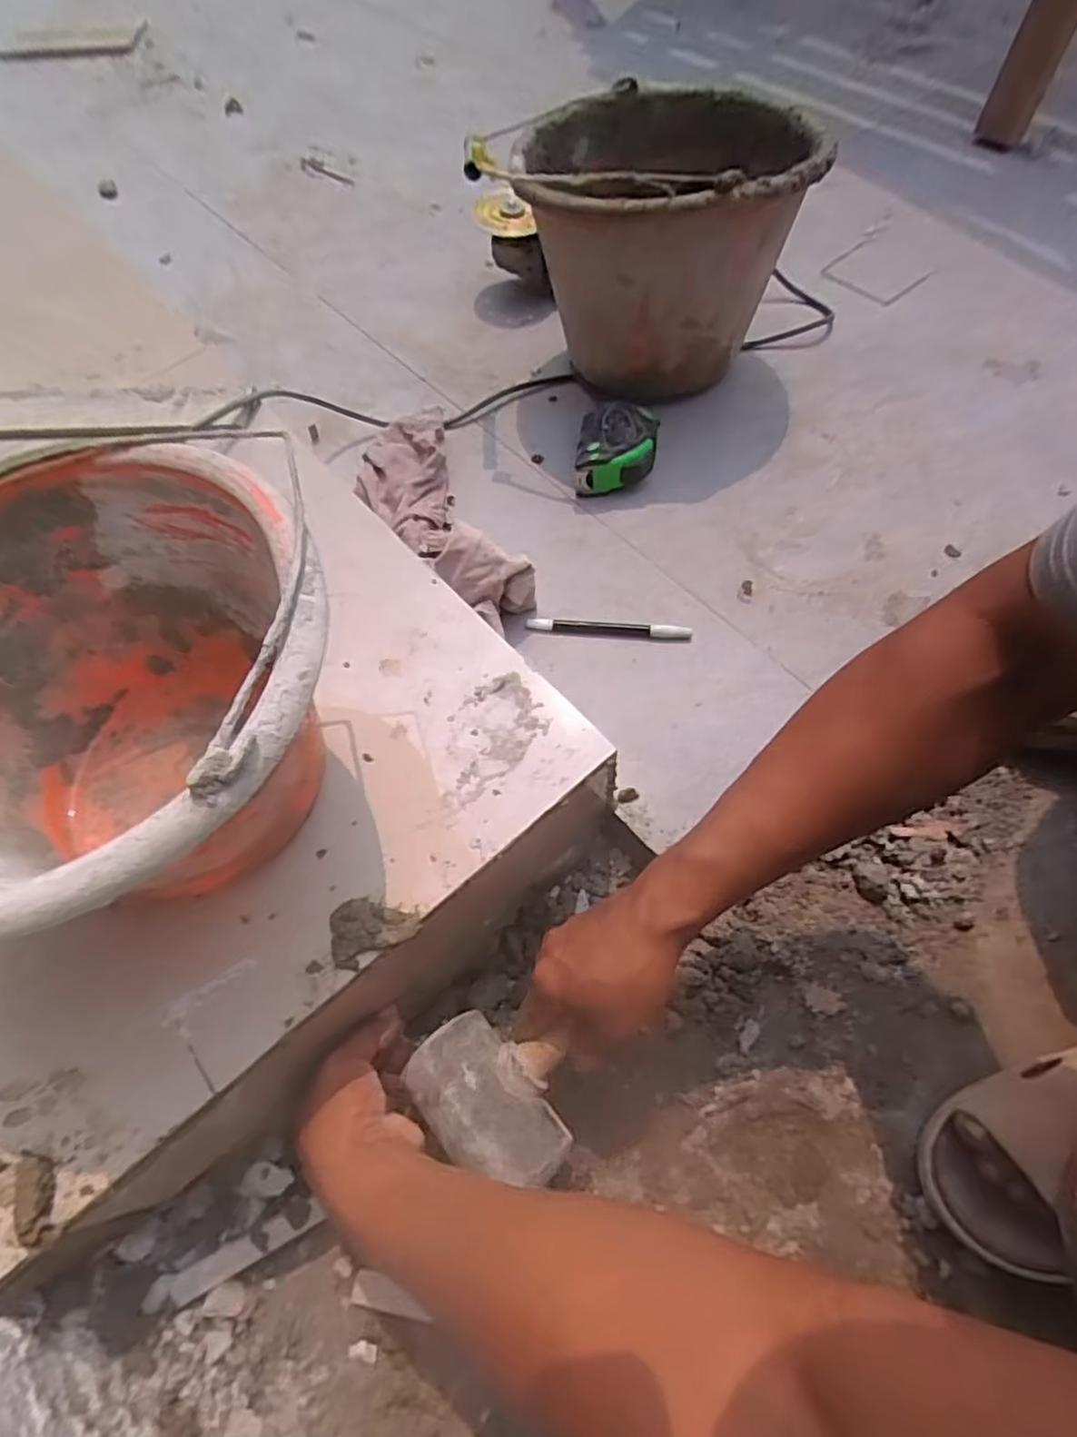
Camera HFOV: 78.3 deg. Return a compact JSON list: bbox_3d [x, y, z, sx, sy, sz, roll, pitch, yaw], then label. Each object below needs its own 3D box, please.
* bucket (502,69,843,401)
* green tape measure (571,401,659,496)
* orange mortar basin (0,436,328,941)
[{"bbox_3d":[0.125,-0.474,0.667,0.258,0.216,0.270,-1,63,2],"label":"bucket"},{"bbox_3d":[0.081,-0.275,0.667,0.075,0.045,0.104,8,64,7],"label":"green tape measure"},{"bbox_3d":[-0.214,0.005,0.360,0.236,0.168,0.235,-1,63,2],"label":"orange mortar basin"}]

